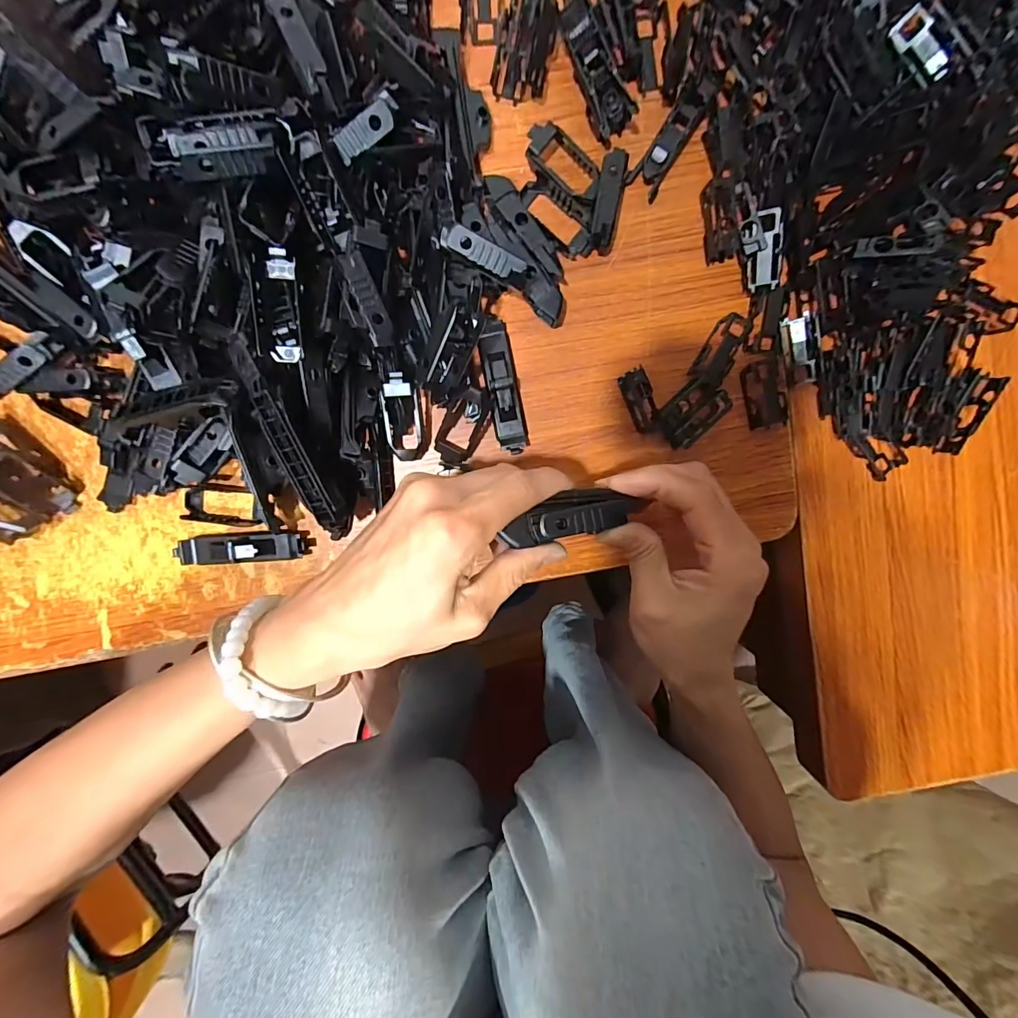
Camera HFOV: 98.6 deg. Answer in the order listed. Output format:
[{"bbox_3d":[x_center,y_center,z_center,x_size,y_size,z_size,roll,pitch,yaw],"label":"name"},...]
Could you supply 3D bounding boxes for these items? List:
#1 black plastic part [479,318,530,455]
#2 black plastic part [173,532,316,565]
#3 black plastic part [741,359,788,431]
[{"bbox_3d":[-0.003,-0.074,0.269,0.019,0.008,0.079,-11,98,-1],"label":"black plastic part"},{"bbox_3d":[-0.166,0.024,0.277,0.082,0.009,0.019,-5,98,-2],"label":"black plastic part"},{"bbox_3d":[0.157,-0.070,0.266,0.021,0.012,0.039,-15,98,-1],"label":"black plastic part"}]

